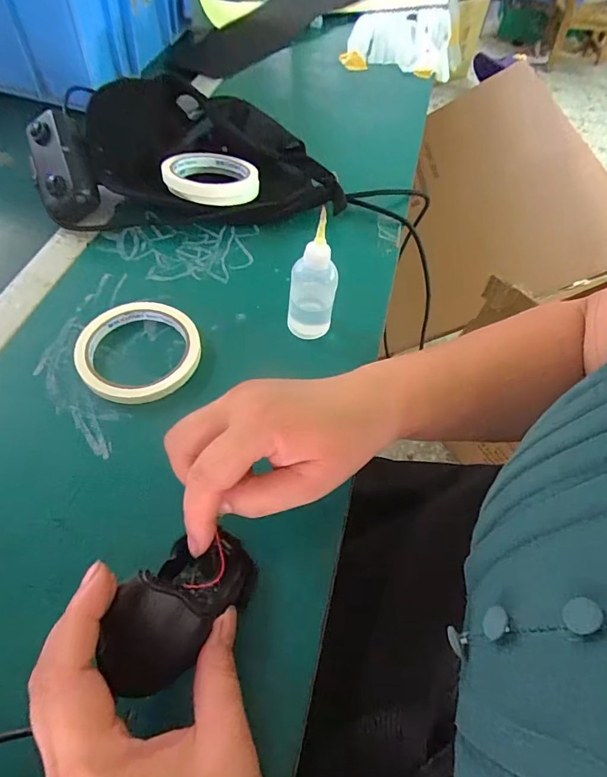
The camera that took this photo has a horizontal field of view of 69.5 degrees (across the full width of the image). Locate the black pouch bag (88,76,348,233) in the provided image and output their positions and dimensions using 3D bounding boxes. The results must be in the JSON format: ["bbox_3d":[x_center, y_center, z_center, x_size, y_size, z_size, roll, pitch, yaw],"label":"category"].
[{"bbox_3d":[-0.092,-0.254,0.476,0.251,0.075,0.159,-5,57,-8],"label":"black pouch bag"}]

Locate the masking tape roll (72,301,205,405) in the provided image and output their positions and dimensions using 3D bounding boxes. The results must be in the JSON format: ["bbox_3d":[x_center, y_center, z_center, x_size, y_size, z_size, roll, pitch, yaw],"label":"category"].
[{"bbox_3d":[-0.132,-0.032,0.354,0.087,0.020,0.095,2,57,-3],"label":"masking tape roll"}]

